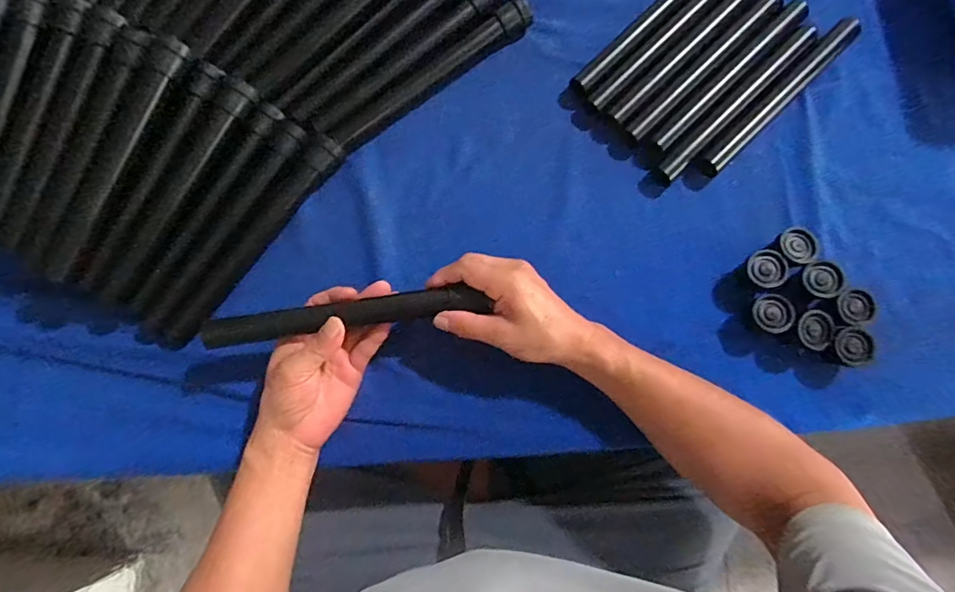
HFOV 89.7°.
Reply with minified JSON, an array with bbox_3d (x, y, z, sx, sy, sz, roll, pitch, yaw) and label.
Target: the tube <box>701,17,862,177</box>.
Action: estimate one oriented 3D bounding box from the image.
[{"bbox_3d":[0.308,-0.203,0.484,0.216,0.023,0.024,-44,82,-6],"label":"tube"}]

